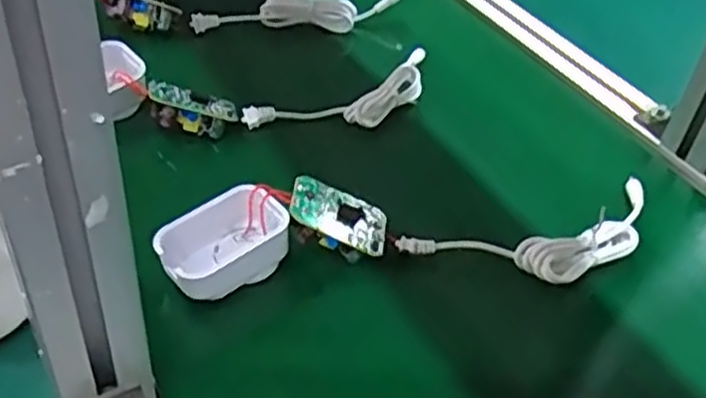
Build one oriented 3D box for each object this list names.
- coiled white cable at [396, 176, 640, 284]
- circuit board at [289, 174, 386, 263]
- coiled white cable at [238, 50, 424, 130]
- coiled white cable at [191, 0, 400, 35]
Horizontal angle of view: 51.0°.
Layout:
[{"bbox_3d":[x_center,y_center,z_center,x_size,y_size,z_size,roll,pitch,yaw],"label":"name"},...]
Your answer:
[{"bbox_3d":[0.124,0.024,0.460,0.185,0.020,0.056,-13,45,-21],"label":"coiled white cable"},{"bbox_3d":[-0.009,0.011,0.436,0.063,0.018,0.037,28,56,-22],"label":"circuit board"},{"bbox_3d":[0.005,-0.074,0.561,0.174,0.032,0.054,-25,50,-30],"label":"coiled white cable"},{"bbox_3d":[-0.045,-0.161,0.638,0.184,0.026,0.026,-8,43,-16],"label":"coiled white cable"}]

